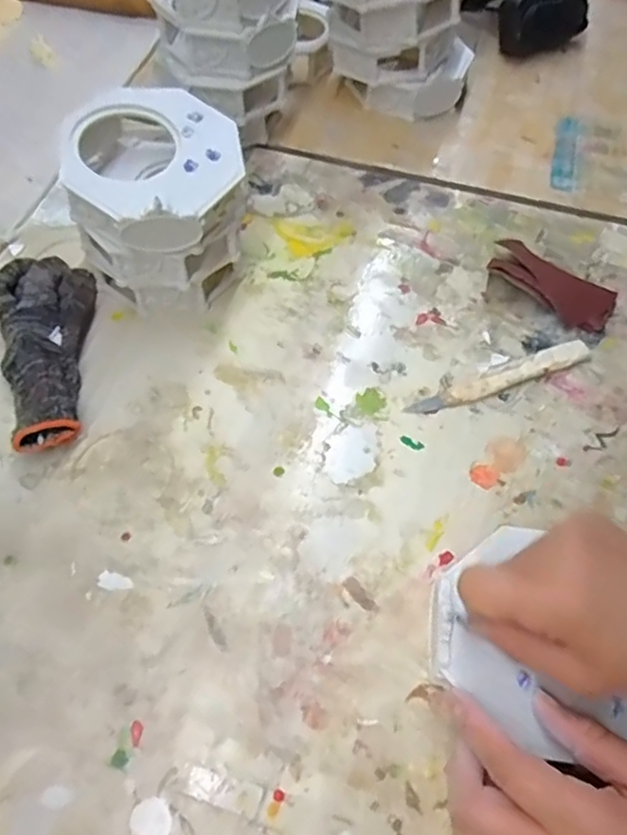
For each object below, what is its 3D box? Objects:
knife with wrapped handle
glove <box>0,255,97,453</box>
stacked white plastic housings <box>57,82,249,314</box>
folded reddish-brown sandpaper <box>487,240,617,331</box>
[{"bbox_3d":[0.137,-0.028,0.452,0.146,0.011,0.017,-20,61,-13],"label":"knife with wrapped handle"},{"bbox_3d":[-0.193,-0.050,0.441,0.058,0.032,0.168,-6,59,-5],"label":"glove"},{"bbox_3d":[-0.109,-0.152,0.453,0.111,0.123,0.127,-11,60,-8],"label":"stacked white plastic housings"},{"bbox_3d":[0.190,-0.110,0.491,0.097,0.025,0.060,27,62,14],"label":"folded reddish-brown sandpaper"}]

